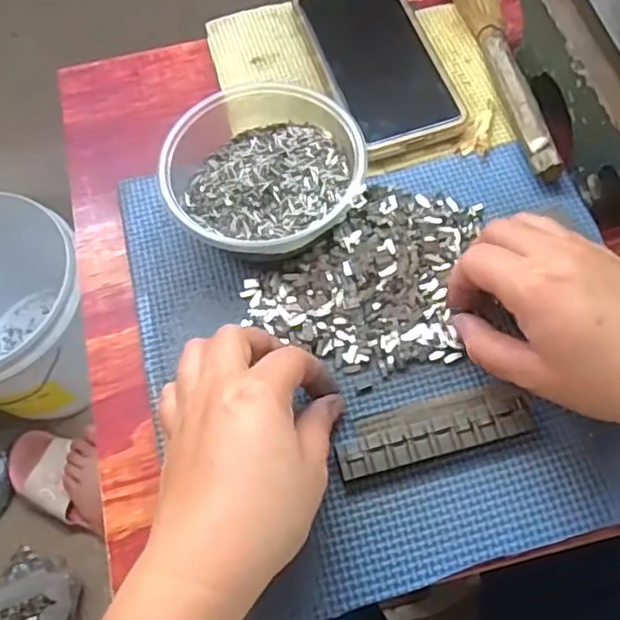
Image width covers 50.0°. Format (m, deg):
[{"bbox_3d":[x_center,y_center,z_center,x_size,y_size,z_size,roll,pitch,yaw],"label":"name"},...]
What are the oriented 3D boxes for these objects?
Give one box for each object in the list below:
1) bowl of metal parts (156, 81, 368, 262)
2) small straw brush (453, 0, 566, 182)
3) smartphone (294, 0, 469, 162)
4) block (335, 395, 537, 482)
[{"bbox_3d":[-0.028,-0.080,0.389,0.111,0.047,0.101,-1,64,2],"label":"bowl of metal parts"},{"bbox_3d":[0.124,-0.181,0.446,0.041,0.020,0.224,-7,64,0],"label":"small straw brush"},{"bbox_3d":[0.046,-0.171,0.447,0.073,0.015,0.149,-17,64,-5],"label":"smartphone"},{"bbox_3d":[0.064,0.065,0.338,0.099,0.012,0.020,-15,64,-4],"label":"block"}]

